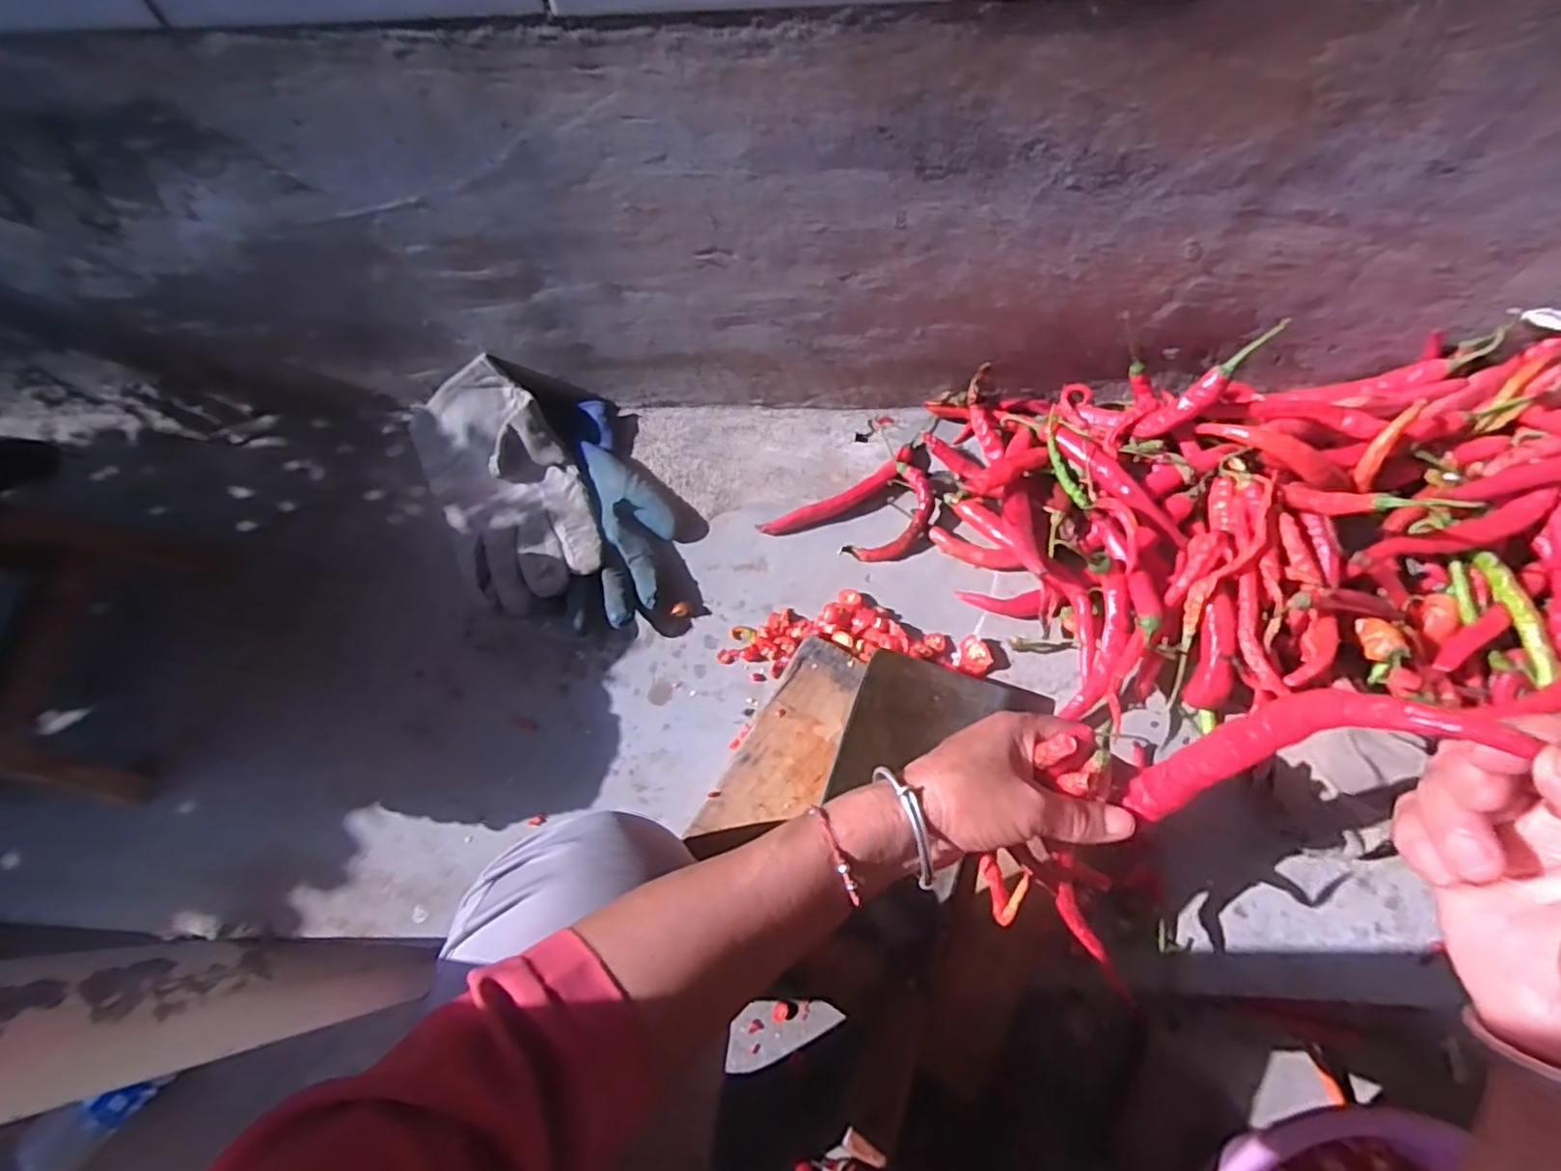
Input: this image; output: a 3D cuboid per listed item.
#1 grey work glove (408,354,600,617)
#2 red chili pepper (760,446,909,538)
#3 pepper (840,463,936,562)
[{"bbox_3d":[-0.243,-0.091,0.580,0.122,0.060,0.234,-31,68,-10],"label":"grey work glove"},{"bbox_3d":[0.051,-0.077,0.574,0.146,0.017,0.022,-28,67,-9],"label":"red chili pepper"},{"bbox_3d":[0.096,-0.054,0.560,0.046,0.009,0.091,33,85,17],"label":"pepper"}]

